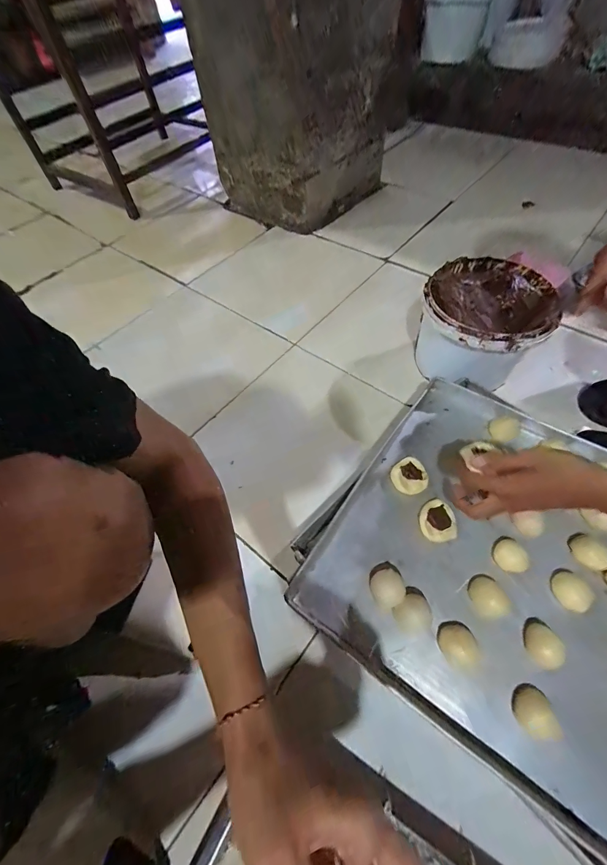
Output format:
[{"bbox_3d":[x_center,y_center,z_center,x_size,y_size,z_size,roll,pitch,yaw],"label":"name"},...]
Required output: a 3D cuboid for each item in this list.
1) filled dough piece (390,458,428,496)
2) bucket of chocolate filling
[{"bbox_3d":[0.163,0.067,0.526,0.053,0.014,0.053,-23,58,-10],"label":"filled dough piece"},{"bbox_3d":[0.334,-0.197,0.663,0.212,0.160,0.233,-2,57,3],"label":"bucket of chocolate filling"}]

